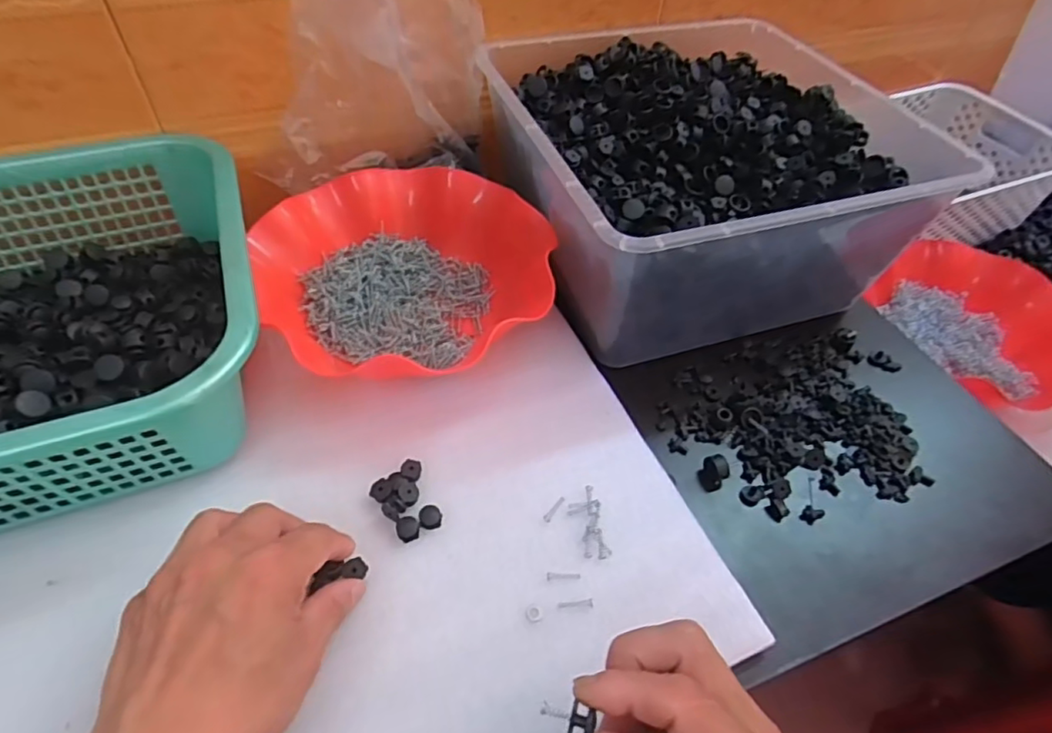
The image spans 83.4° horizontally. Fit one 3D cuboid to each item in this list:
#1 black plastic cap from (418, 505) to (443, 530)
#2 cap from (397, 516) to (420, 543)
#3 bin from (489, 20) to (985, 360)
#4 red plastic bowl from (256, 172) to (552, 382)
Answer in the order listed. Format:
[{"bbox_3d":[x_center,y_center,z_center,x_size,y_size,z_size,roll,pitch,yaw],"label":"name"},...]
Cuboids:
[{"bbox_3d":[-0.058,0.092,0.360,0.013,0.006,0.013,2,49,-2],"label":"black plastic cap"},{"bbox_3d":[-0.071,0.097,0.354,0.013,0.005,0.014,2,49,-2],"label":"cap"},{"bbox_3d":[0.134,-0.165,0.500,0.287,0.137,0.293,-14,52,-15],"label":"bin"},{"bbox_3d":[-0.095,-0.079,0.458,0.204,0.061,0.196,2,49,-2],"label":"red plastic bowl"}]

